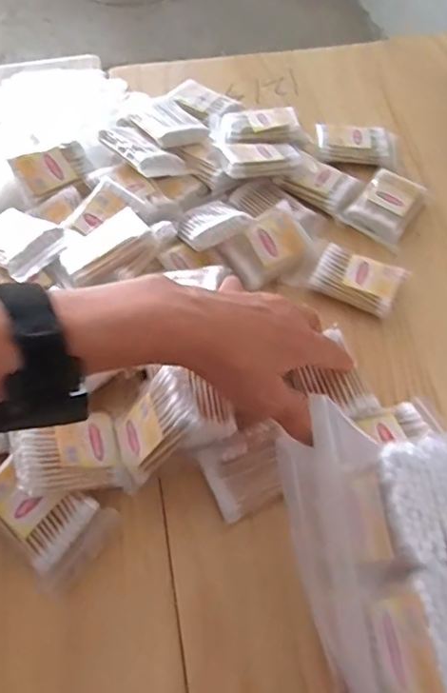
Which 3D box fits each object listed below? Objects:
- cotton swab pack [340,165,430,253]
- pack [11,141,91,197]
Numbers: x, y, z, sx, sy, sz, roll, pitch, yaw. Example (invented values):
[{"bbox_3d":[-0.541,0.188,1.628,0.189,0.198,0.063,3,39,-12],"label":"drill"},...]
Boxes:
[{"bbox_3d":[0.160,-0.137,0.523,0.057,0.018,0.078,32,65,18],"label":"cotton swab pack"},{"bbox_3d":[-0.163,-0.172,0.512,0.067,0.008,0.042,-32,88,-19],"label":"pack"}]

